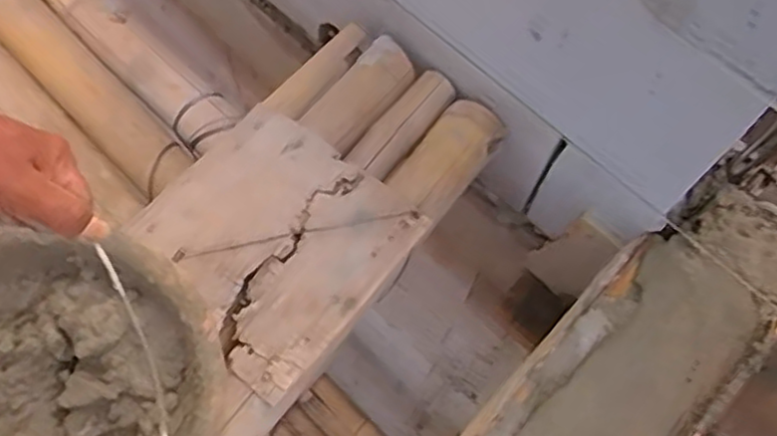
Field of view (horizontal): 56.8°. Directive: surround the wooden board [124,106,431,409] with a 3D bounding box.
[{"bbox_3d":[-0.122,0.014,0.692,0.243,0.031,0.216,35,75,21],"label":"wooden board"}]

